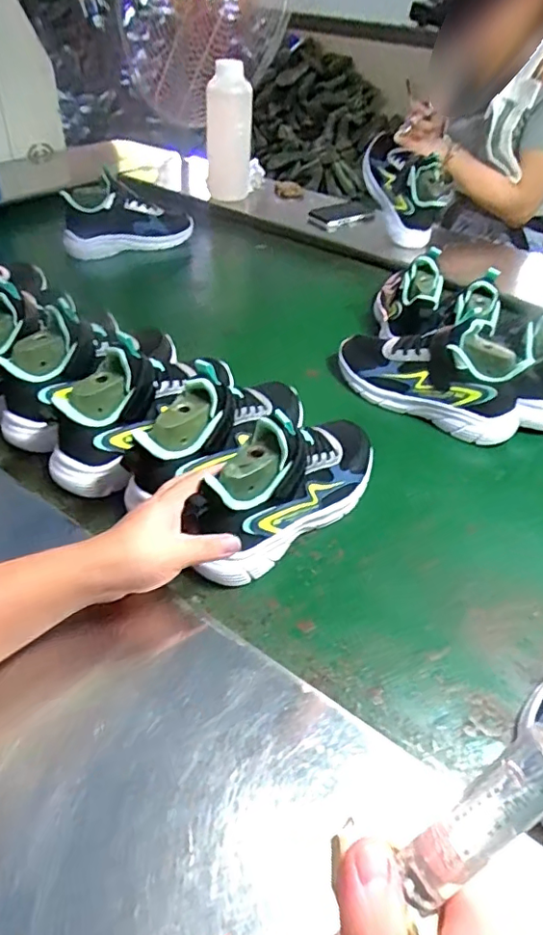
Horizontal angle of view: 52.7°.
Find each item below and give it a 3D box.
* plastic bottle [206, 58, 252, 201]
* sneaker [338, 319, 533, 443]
[{"bbox_3d":[-0.088,-0.688,1.144,0.093,0.245,0.096,0,43,-6],"label":"plastic bottle"},{"bbox_3d":[0.211,-0.134,0.737,0.259,0.128,0.083,26,46,20],"label":"sneaker"}]

